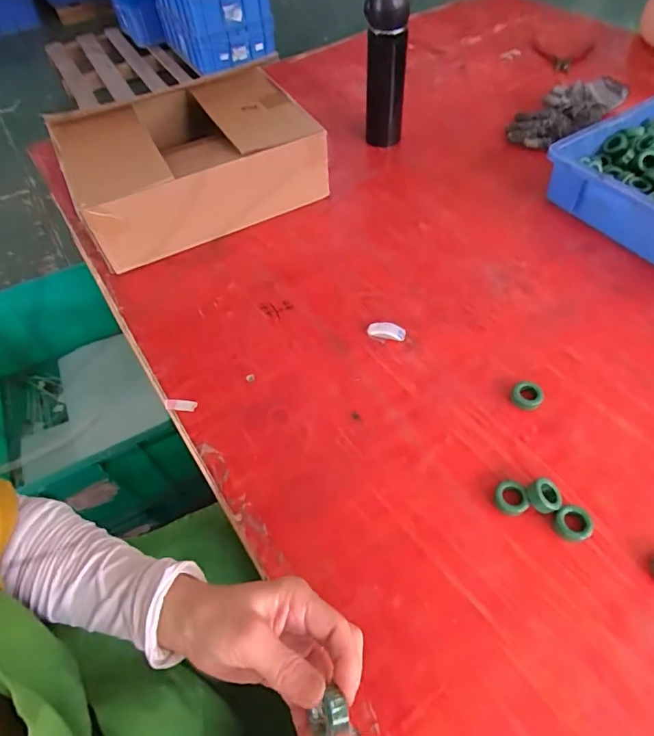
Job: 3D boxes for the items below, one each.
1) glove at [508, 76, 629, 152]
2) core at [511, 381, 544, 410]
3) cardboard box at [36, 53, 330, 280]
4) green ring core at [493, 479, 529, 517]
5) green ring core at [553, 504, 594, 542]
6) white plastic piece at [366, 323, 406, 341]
[{"bbox_3d":[0.441,-0.464,0.845,0.278,0.034,0.083,-32,58,-18],"label":"glove"},{"bbox_3d":[0.216,0.028,0.515,0.030,0.012,0.032,-2,54,3],"label":"core"},{"bbox_3d":[-0.203,-0.313,0.719,0.335,0.120,0.246,-24,56,-13],"label":"cardboard box"},{"bbox_3d":[0.172,0.122,0.446,0.028,0.012,0.031,-6,53,0],"label":"green ring core"},{"bbox_3d":[0.223,0.141,0.432,0.029,0.016,0.028,-2,54,3],"label":"green ring core"},{"bbox_3d":[0.072,-0.045,0.578,0.045,0.012,0.016,9,55,11],"label":"white plastic piece"}]

